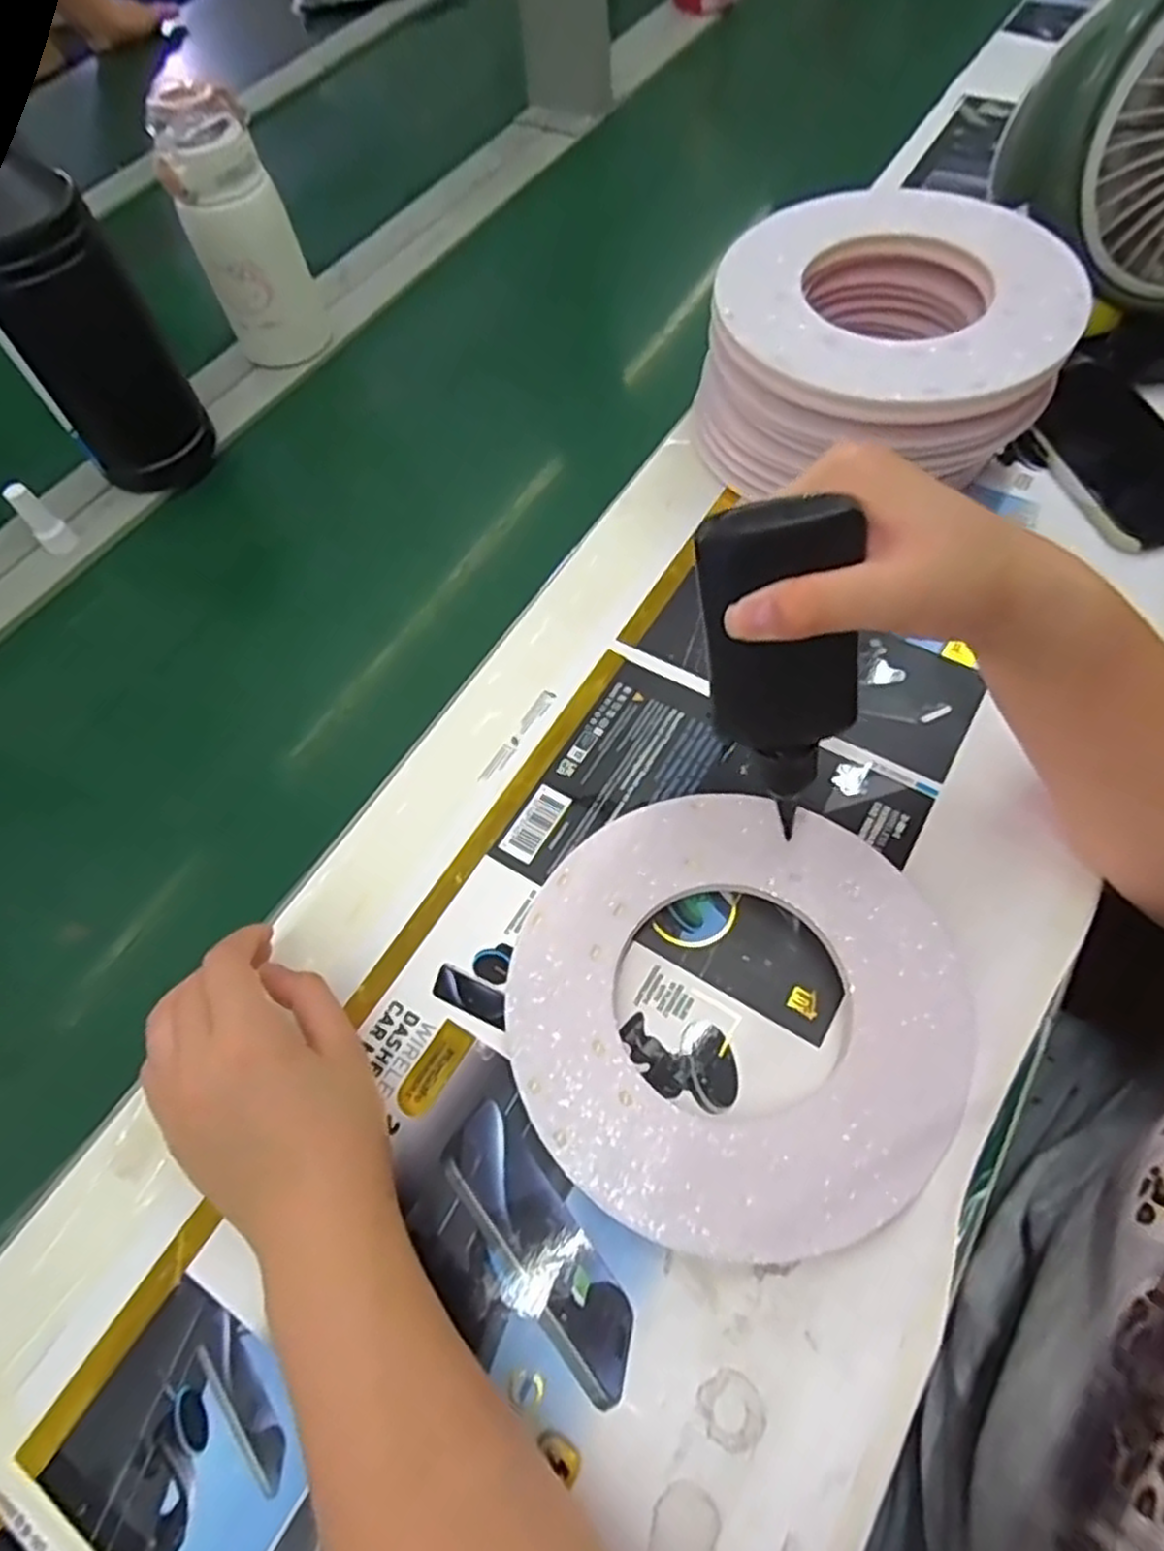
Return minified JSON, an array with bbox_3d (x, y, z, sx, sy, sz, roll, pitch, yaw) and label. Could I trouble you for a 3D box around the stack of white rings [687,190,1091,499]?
[{"bbox_3d":[0.176,-0.243,0.471,0.193,0.124,0.183,18,64,14],"label":"stack of white rings"}]

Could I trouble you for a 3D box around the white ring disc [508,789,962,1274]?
[{"bbox_3d":[0.066,0.102,0.343,0.191,0.021,0.186,-2,61,3],"label":"white ring disc"}]

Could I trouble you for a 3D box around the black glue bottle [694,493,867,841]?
[{"bbox_3d":[0.075,-0.040,0.286,0.050,0.119,0.028,-25,37,-9],"label":"black glue bottle"}]

